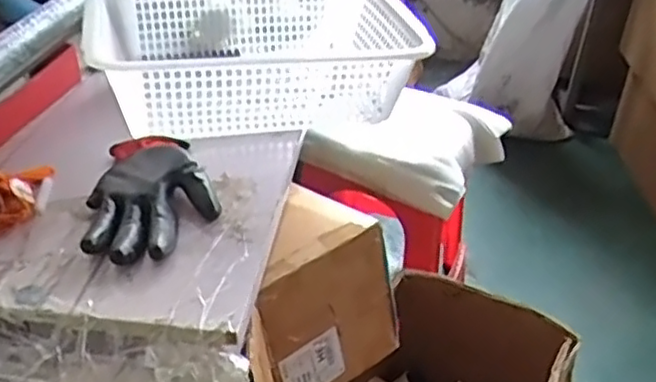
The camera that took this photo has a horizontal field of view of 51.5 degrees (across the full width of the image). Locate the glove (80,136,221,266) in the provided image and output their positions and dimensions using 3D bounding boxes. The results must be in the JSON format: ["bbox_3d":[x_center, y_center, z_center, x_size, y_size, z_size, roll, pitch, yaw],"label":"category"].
[{"bbox_3d":[-0.172,0.000,0.666,0.115,0.027,0.195,-6,35,-12],"label":"glove"}]

